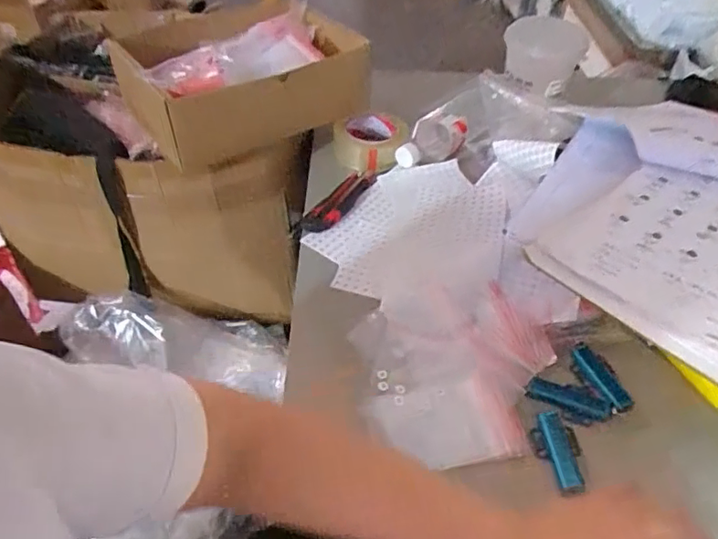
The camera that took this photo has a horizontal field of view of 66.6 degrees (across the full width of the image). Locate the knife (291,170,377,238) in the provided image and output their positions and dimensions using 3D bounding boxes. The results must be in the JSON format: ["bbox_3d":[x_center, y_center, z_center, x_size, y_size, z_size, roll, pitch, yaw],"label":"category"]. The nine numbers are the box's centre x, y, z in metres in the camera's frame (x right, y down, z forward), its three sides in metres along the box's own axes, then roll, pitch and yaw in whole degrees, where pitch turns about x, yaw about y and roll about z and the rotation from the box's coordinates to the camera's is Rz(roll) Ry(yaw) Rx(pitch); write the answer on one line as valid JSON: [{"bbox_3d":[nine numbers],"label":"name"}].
[{"bbox_3d":[-0.027,-0.093,0.743,0.044,0.020,0.160,24,49,21],"label":"knife"}]

